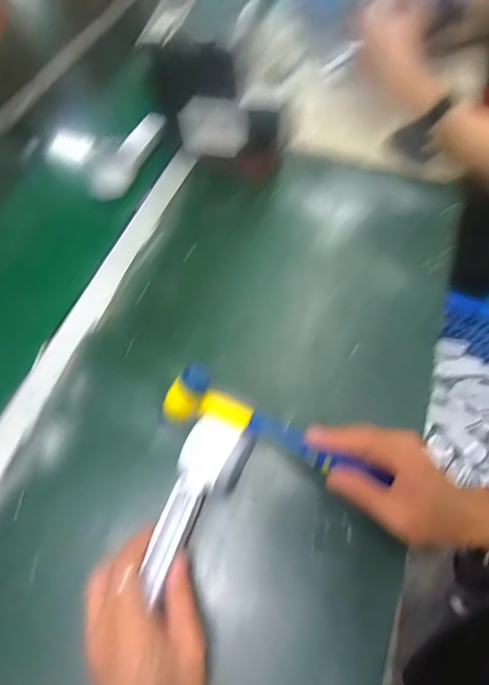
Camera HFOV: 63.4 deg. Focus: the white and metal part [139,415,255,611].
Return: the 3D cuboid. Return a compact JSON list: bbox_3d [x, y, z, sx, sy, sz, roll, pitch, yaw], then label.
[{"bbox_3d":[-0.048,0.140,0.362,0.055,0.032,0.157,22,49,13],"label":"white and metal part"}]

